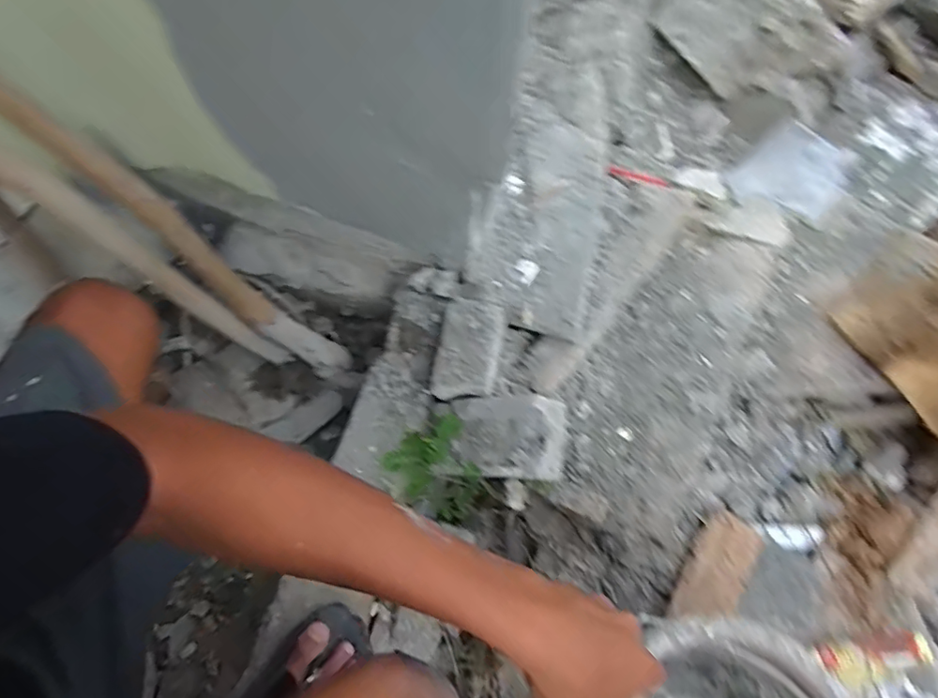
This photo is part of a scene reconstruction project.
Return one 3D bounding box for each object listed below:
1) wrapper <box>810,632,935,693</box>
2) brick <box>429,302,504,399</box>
[{"bbox_3d":[0.436,0.337,0.596,0.121,0.026,0.042,-6,67,-6],"label":"wrapper"},{"bbox_3d":[0.001,0.007,0.730,0.082,0.068,0.134,13,66,3],"label":"brick"}]

